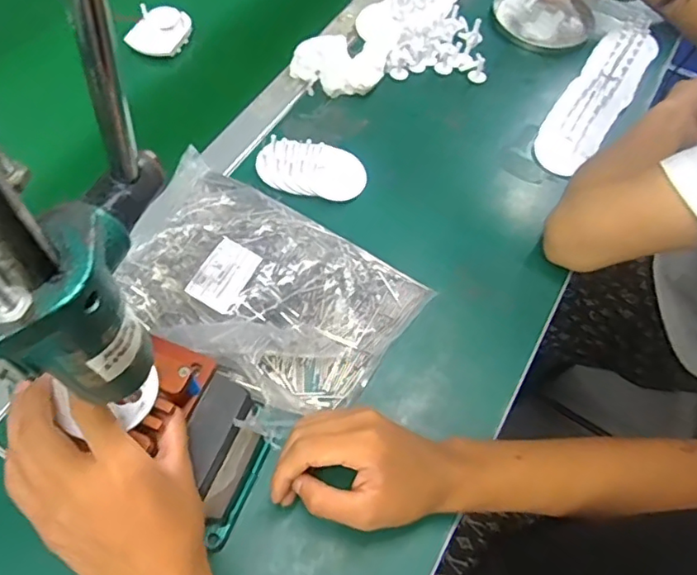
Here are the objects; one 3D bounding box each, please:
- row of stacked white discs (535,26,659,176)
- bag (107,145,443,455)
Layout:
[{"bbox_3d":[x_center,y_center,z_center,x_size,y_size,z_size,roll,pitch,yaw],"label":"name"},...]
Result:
[{"bbox_3d":[0.296,-0.234,0.664,0.065,0.027,0.266,31,63,15],"label":"row of stacked white discs"},{"bbox_3d":[-0.087,-0.003,0.504,0.270,0.047,0.181,29,64,15],"label":"bag"}]

